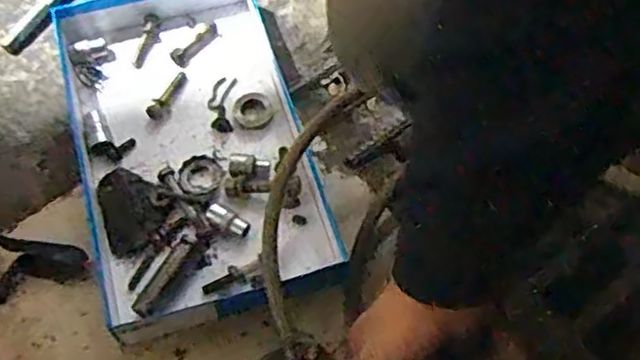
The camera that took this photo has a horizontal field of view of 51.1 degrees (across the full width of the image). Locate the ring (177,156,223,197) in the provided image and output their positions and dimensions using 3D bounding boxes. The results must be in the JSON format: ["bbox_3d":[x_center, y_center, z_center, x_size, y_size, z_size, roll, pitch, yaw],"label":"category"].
[{"bbox_3d":[-0.113,-0.005,0.629,0.041,0.004,0.042,0,60,-1],"label":"ring"}]

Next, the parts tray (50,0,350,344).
[{"bbox_3d":[-0.126,-0.048,0.643,0.214,0.038,0.366,-15,61,-9],"label":"parts tray"}]

